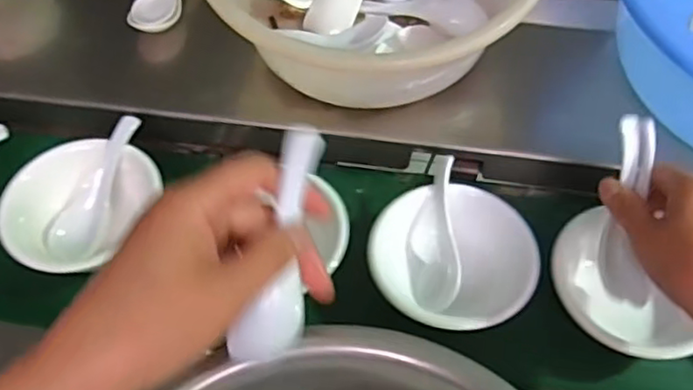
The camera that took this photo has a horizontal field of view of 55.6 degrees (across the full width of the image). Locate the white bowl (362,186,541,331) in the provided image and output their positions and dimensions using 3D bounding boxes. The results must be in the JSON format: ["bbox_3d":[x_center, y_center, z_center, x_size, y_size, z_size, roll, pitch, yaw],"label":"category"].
[{"bbox_3d":[0.074,0.047,0.471,0.115,0.045,0.102,13,56,4],"label":"white bowl"}]

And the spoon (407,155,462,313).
[{"bbox_3d":[0.064,0.027,0.482,0.032,0.034,0.112,3,82,-3],"label":"spoon"}]

